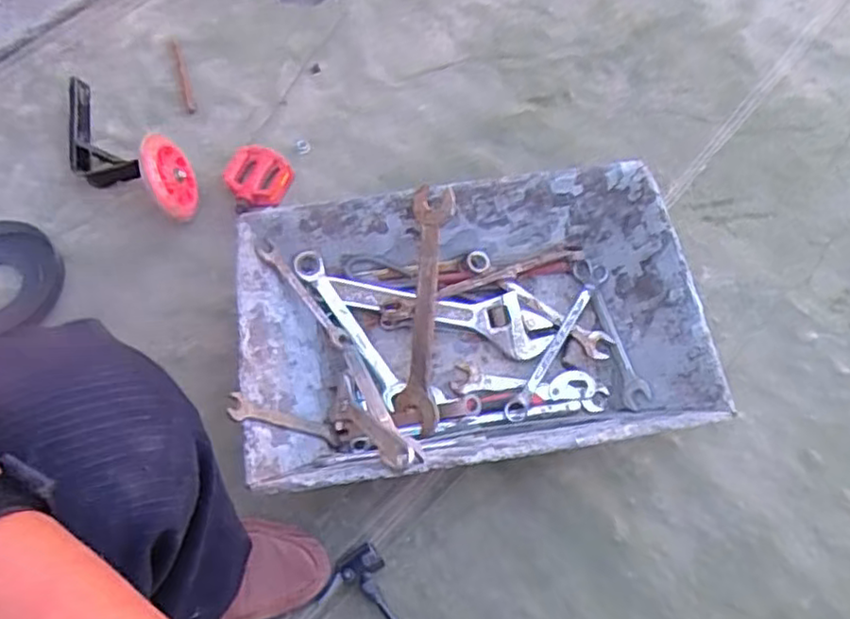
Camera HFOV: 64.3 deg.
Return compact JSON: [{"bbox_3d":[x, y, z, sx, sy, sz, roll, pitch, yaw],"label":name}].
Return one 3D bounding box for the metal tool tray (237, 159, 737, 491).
[{"bbox_3d":[0.046,0.024,0.745,0.471,0.127,0.309,-7,65,-3],"label":"metal tool tray"}]

